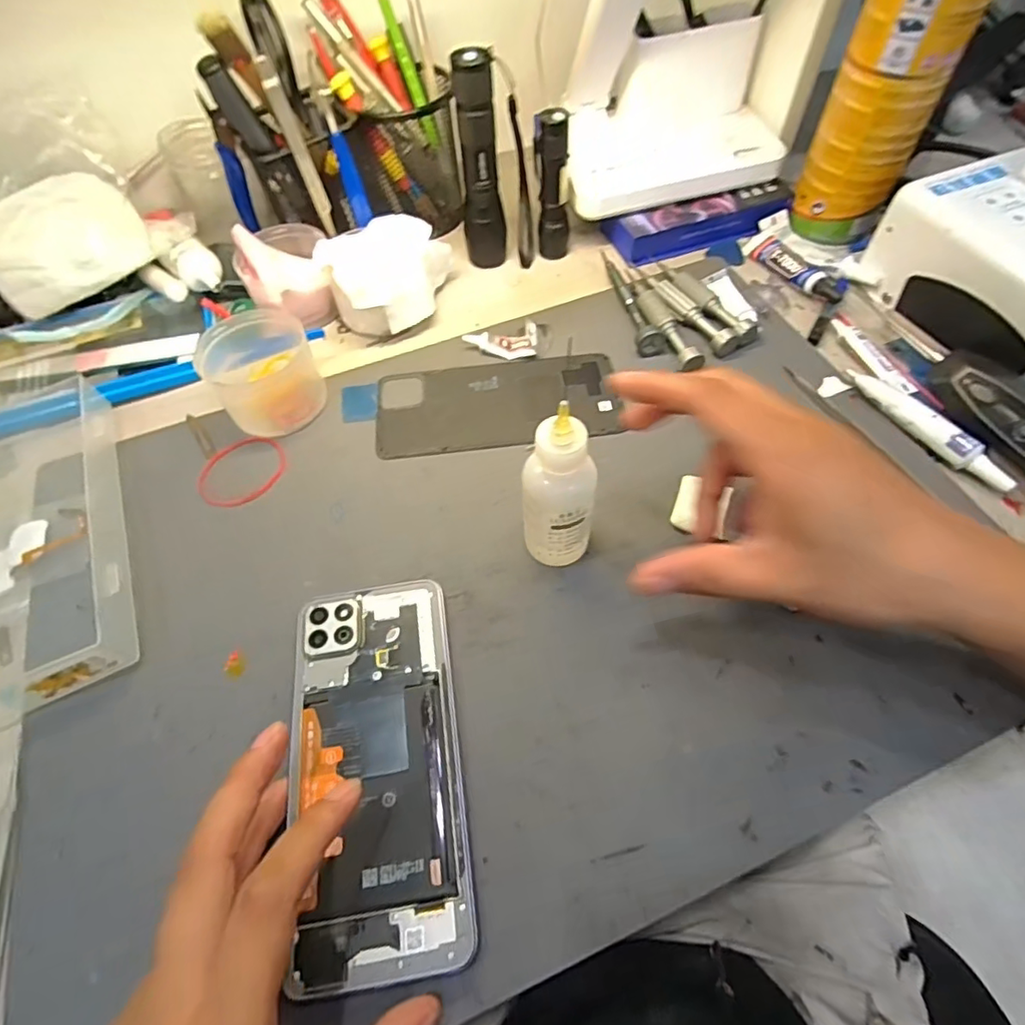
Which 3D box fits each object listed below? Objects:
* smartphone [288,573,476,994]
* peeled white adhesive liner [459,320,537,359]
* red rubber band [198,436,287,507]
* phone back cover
[{"bbox_3d":[-0.059,0.107,0.248,0.072,0.005,0.157,-11,59,-4],"label":"smartphone"},{"bbox_3d":[-0.008,-0.117,0.380,0.048,0.020,0.017,-6,58,-1],"label":"peeled white adhesive liner"},{"bbox_3d":[-0.166,-0.025,0.344,0.050,0.004,0.053,-1,58,2],"label":"red rubber band"},{"bbox_3d":[-0.011,-0.072,0.362,0.152,0.006,0.074,-6,58,-1],"label":"phone back cover"}]

